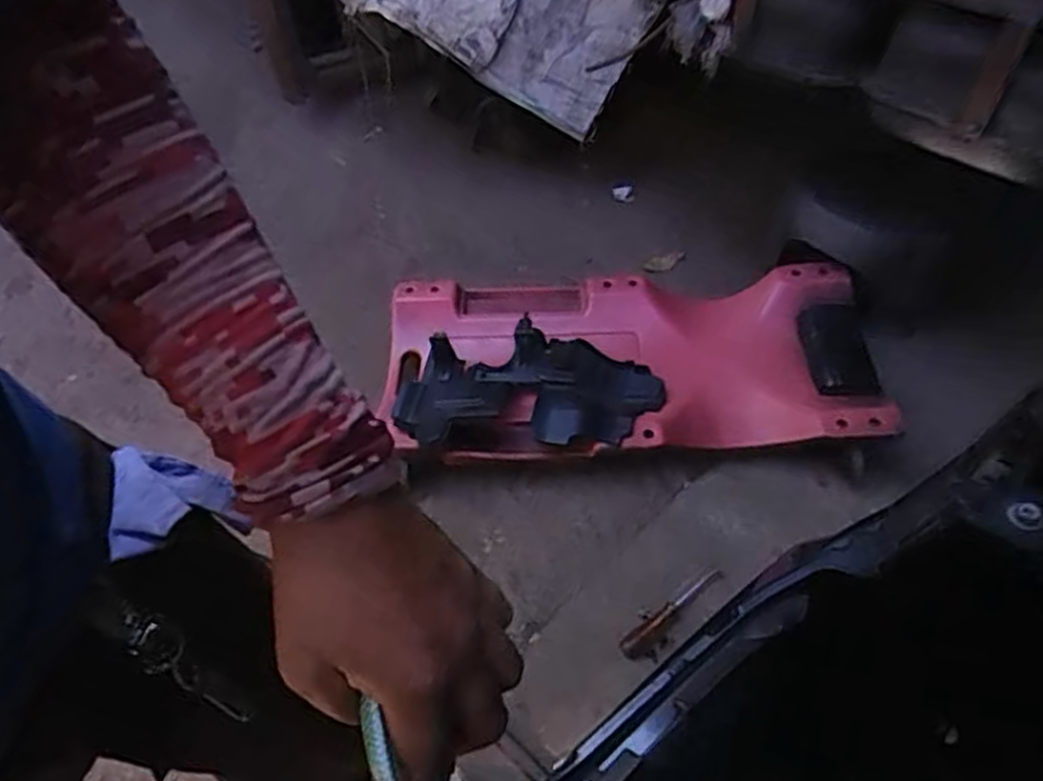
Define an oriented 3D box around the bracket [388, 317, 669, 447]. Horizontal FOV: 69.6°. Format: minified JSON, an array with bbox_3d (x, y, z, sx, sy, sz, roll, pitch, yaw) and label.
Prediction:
[{"bbox_3d":[0.019,-0.012,1.381,0.472,0.057,0.262,-1,50,5],"label":"bracket"}]

